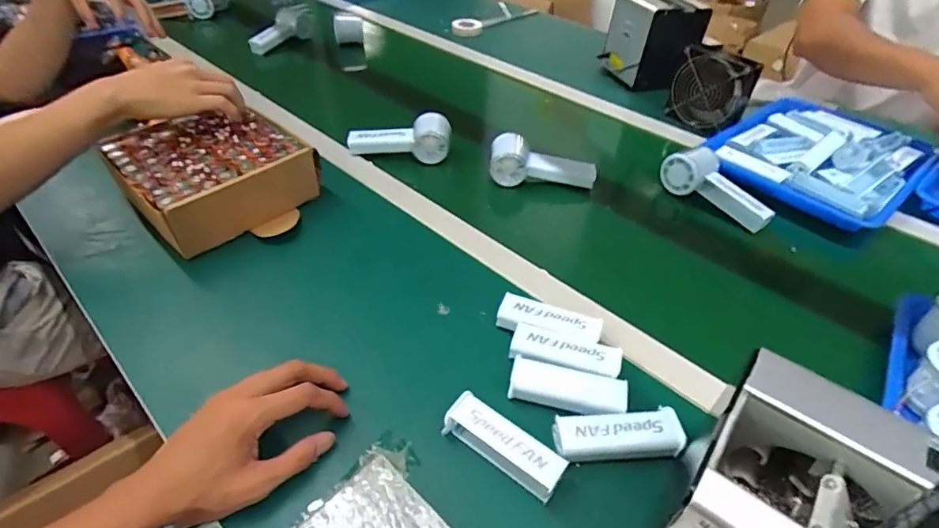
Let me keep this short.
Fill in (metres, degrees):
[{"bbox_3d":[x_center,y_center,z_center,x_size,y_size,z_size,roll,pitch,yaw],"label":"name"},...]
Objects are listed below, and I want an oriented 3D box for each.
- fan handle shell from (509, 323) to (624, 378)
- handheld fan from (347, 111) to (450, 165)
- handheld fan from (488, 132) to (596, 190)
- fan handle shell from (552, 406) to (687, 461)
[{"bbox_3d":[0.091,0.089,0.472,0.102,0.022,0.037,12,44,10],"label":"fan handle shell"},{"bbox_3d":[-0.107,-0.192,0.757,0.151,0.065,0.058,4,43,2],"label":"handheld fan"},{"bbox_3d":[0.105,-0.144,0.708,0.147,0.055,0.056,7,43,5],"label":"handheld fan"},{"bbox_3d":[0.124,0.145,0.408,0.103,0.021,0.039,-3,43,-5],"label":"fan handle shell"}]

